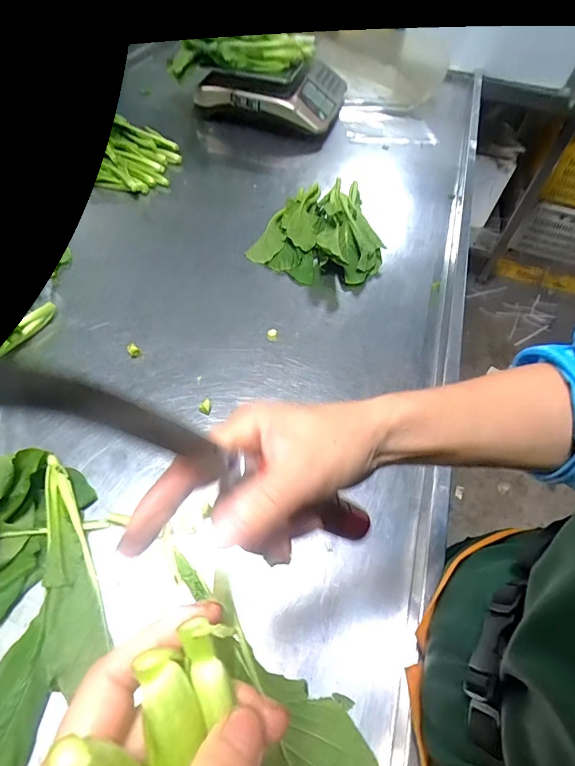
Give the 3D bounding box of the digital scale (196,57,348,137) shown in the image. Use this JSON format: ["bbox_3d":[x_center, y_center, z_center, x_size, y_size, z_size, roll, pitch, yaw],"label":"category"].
[{"bbox_3d":[-0.035,-0.813,1.122,0.361,0.095,0.266,12,51,5],"label":"digital scale"}]

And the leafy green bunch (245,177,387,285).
[{"bbox_3d":[0.095,-0.317,0.821,0.225,0.043,0.328,22,53,13],"label":"leafy green bunch"}]

